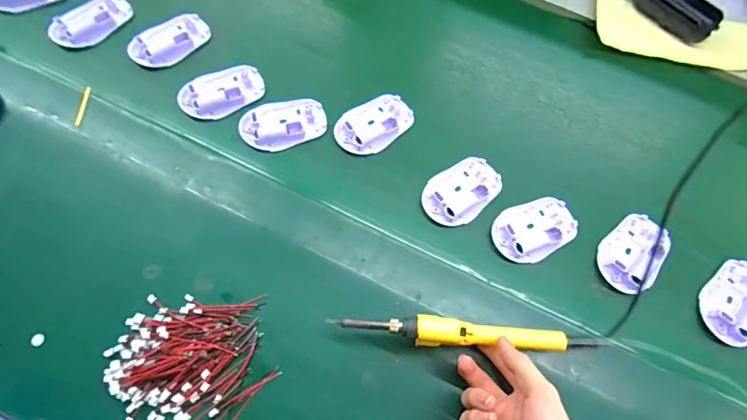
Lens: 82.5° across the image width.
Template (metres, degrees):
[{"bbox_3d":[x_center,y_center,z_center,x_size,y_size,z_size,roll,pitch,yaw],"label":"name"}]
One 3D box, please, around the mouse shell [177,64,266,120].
[{"bbox_3d":[-0.177,-0.139,0.496,0.095,0.012,0.056,-31,73,-13],"label":"mouse shell"}]

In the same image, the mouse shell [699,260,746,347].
[{"bbox_3d":[0.374,0.093,0.438,0.052,0.014,0.089,34,72,10],"label":"mouse shell"}]

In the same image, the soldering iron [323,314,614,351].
[{"bbox_3d":[0.089,0.112,0.383,0.245,0.028,0.024,7,71,-8],"label":"soldering iron"}]

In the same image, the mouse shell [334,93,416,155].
[{"bbox_3d":[0.001,-0.103,0.494,0.093,0.016,0.062,-42,76,-16],"label":"mouse shell"}]

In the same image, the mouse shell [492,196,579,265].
[{"bbox_3d":[0.175,0.019,0.459,0.093,0.015,0.061,-23,72,-10],"label":"mouse shell"}]

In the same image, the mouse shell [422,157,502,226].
[{"bbox_3d":[0.099,-0.022,0.471,0.091,0.015,0.061,-31,74,-13],"label":"mouse shell"}]

